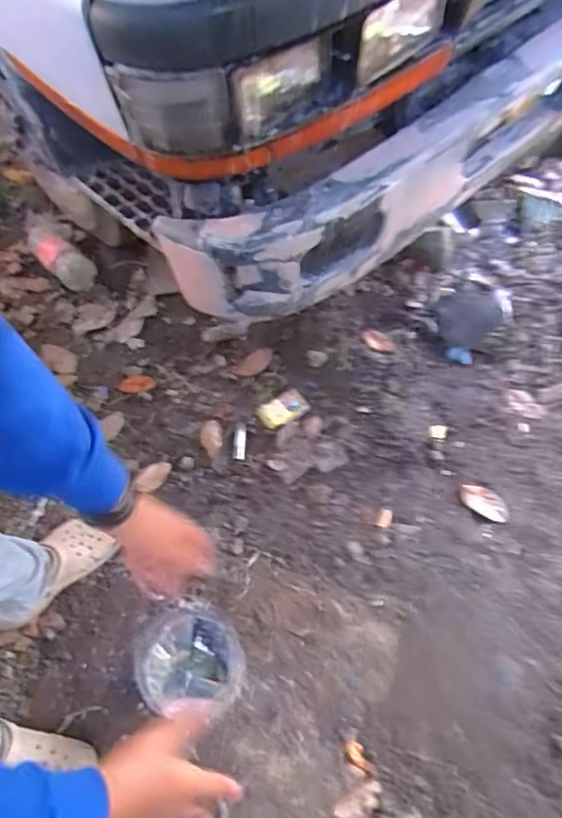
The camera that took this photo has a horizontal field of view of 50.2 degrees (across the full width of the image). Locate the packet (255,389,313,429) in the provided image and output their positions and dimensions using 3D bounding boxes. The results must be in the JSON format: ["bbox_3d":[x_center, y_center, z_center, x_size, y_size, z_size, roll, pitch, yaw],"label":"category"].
[{"bbox_3d":[0.006,0.001,1.422,0.114,0.020,0.069,-28,78,-8],"label":"packet"}]

